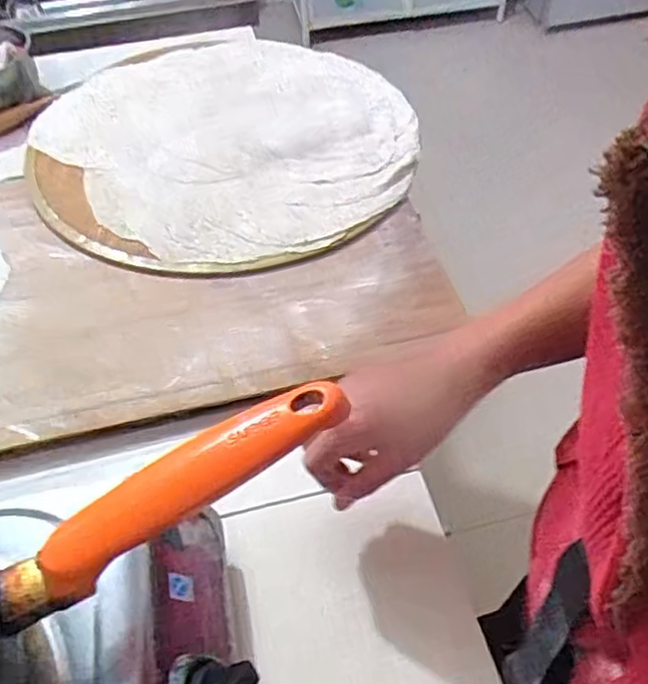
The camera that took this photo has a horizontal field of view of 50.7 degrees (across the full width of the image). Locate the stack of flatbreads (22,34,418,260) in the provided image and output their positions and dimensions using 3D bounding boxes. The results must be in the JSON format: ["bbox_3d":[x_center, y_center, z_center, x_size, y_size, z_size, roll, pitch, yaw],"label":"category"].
[{"bbox_3d":[-0.120,-0.257,0.828,0.468,0.042,0.433,28,55,26],"label":"stack of flatbreads"}]

